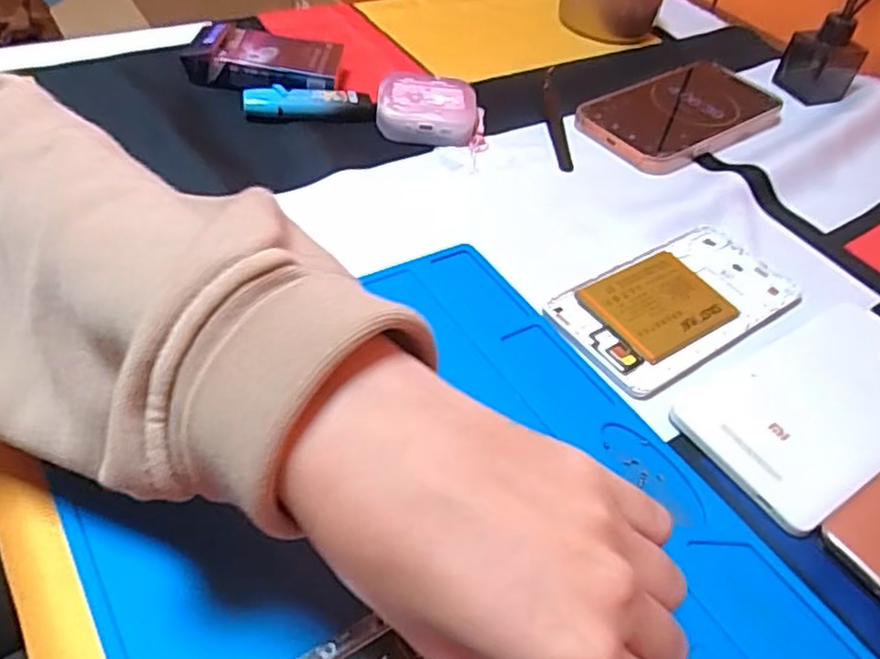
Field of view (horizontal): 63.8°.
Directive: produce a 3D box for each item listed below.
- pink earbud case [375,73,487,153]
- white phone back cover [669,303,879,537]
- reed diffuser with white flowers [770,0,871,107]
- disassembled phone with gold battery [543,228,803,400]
[{"bbox_3d":[-0.004,-0.147,0.470,0.069,0.028,0.045,10,45,0],"label":"pink earbud case"},{"bbox_3d":[0.184,0.033,0.337,0.149,0.009,0.077,-24,54,-29],"label":"white phone back cover"},{"bbox_3d":[0.324,-0.257,0.544,0.071,0.147,0.068,26,47,13],"label":"reed diffuser with white flowers"},{"bbox_3d":[0.129,-0.016,0.377,0.144,0.010,0.070,-25,55,-29],"label":"disassembled phone with gold battery"}]

